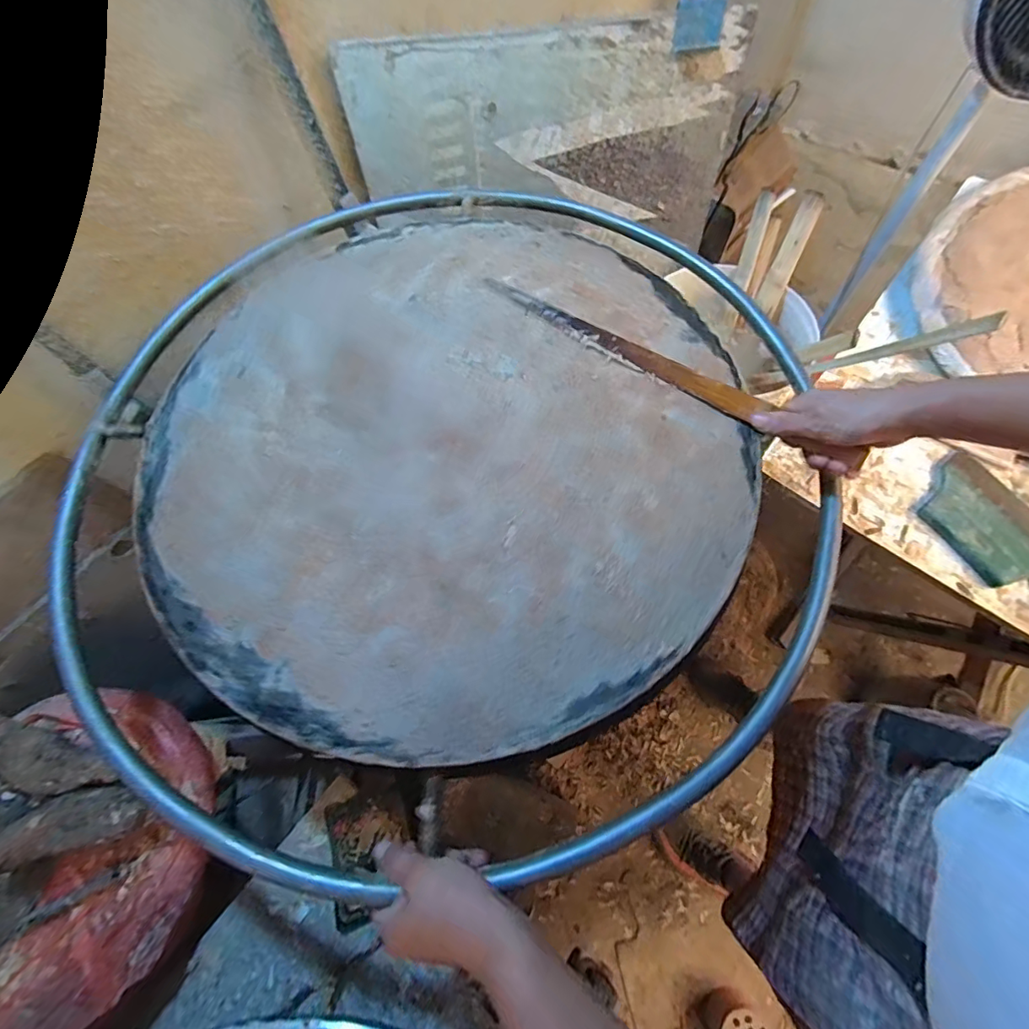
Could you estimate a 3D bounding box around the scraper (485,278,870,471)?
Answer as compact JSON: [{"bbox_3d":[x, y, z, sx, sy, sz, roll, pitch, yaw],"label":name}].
[{"bbox_3d":[0.112,-0.193,0.541,0.341,0.014,0.029,32,71,16],"label":"scraper"}]

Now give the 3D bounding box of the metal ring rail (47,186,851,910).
[{"bbox_3d":[-0.073,-0.091,0.548,0.811,0.045,0.840,0,66,3],"label":"metal ring rail"}]

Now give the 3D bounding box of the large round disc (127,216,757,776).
[{"bbox_3d":[-0.074,-0.089,0.511,0.590,0.021,0.599,-1,66,2],"label":"large round disc"}]

